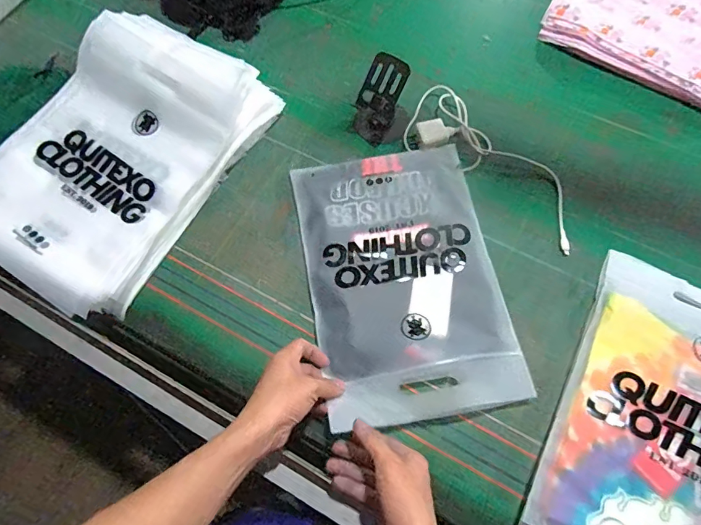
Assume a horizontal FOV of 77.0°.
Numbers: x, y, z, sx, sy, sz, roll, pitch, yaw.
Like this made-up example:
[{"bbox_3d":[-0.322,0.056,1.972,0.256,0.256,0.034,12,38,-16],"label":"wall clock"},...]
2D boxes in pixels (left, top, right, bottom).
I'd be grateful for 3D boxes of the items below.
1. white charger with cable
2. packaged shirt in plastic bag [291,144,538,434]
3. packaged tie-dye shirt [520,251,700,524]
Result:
[{"bbox_3d":[0.208,-0.149,0.640,0.308,0.029,0.113,42,75,15],"label":"white charger with cable"},{"bbox_3d":[0.066,0.009,0.578,0.238,0.018,0.363,-10,65,-2],"label":"packaged shirt in plastic bag"},{"bbox_3d":[0.375,0.177,0.495,0.243,0.034,0.360,26,72,10],"label":"packaged tie-dye shirt"}]

